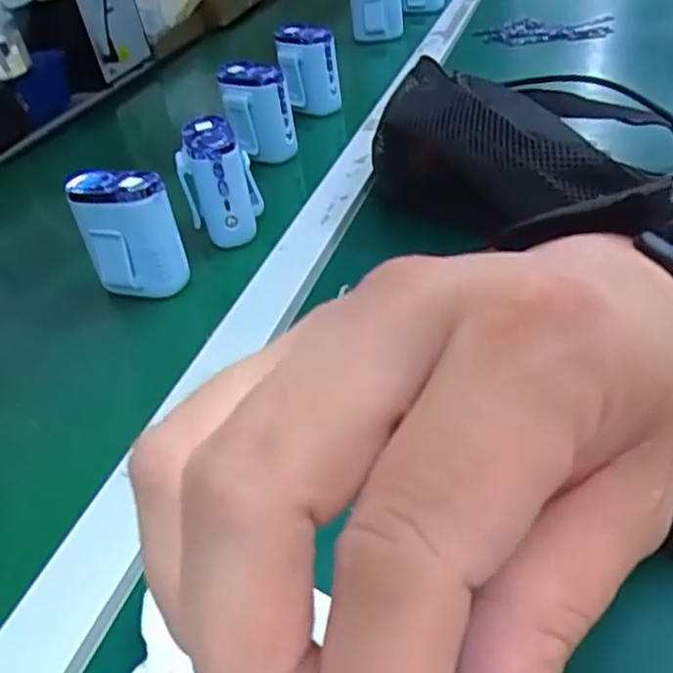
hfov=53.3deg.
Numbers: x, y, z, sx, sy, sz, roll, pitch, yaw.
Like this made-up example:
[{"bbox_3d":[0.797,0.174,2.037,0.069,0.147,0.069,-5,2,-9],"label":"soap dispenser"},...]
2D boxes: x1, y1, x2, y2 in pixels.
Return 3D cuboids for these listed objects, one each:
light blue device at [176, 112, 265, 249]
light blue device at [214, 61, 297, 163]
[{"bbox_3d":[-0.090,-0.116,0.527,0.055,0.093,0.059,-14,41,-8],"label":"light blue device"},{"bbox_3d":[-0.075,-0.215,0.637,0.060,0.083,0.047,-10,40,-3],"label":"light blue device"}]

